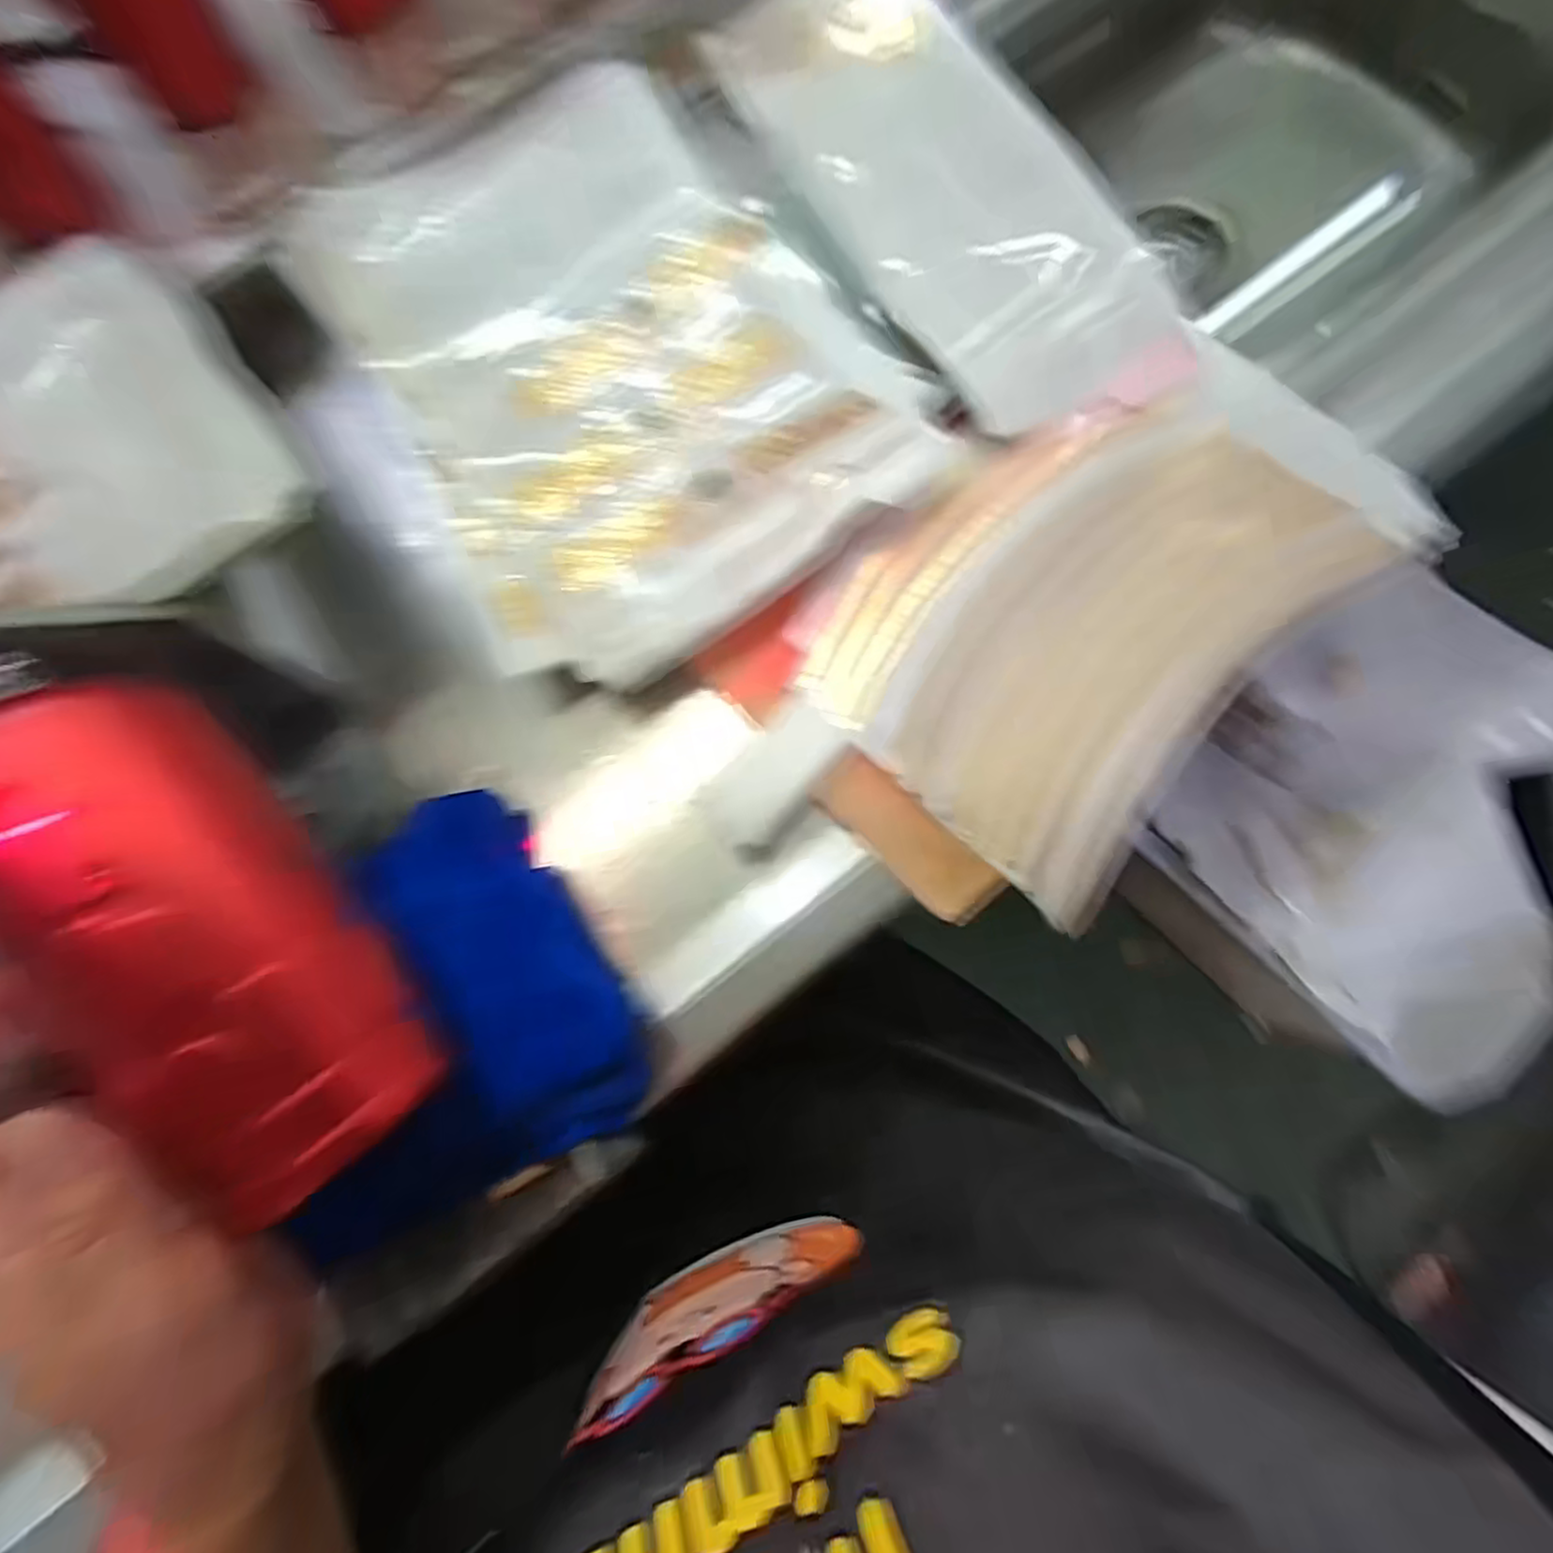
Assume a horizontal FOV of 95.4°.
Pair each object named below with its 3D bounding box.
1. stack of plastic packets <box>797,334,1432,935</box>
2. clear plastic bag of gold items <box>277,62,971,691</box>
[{"bbox_3d":[0.138,-0.076,0.308,0.225,0.028,0.166,-40,78,-9],"label":"stack of plastic packets"},{"bbox_3d":[-0.081,-0.218,0.352,0.231,0.020,0.331,-30,77,-6],"label":"clear plastic bag of gold items"}]

